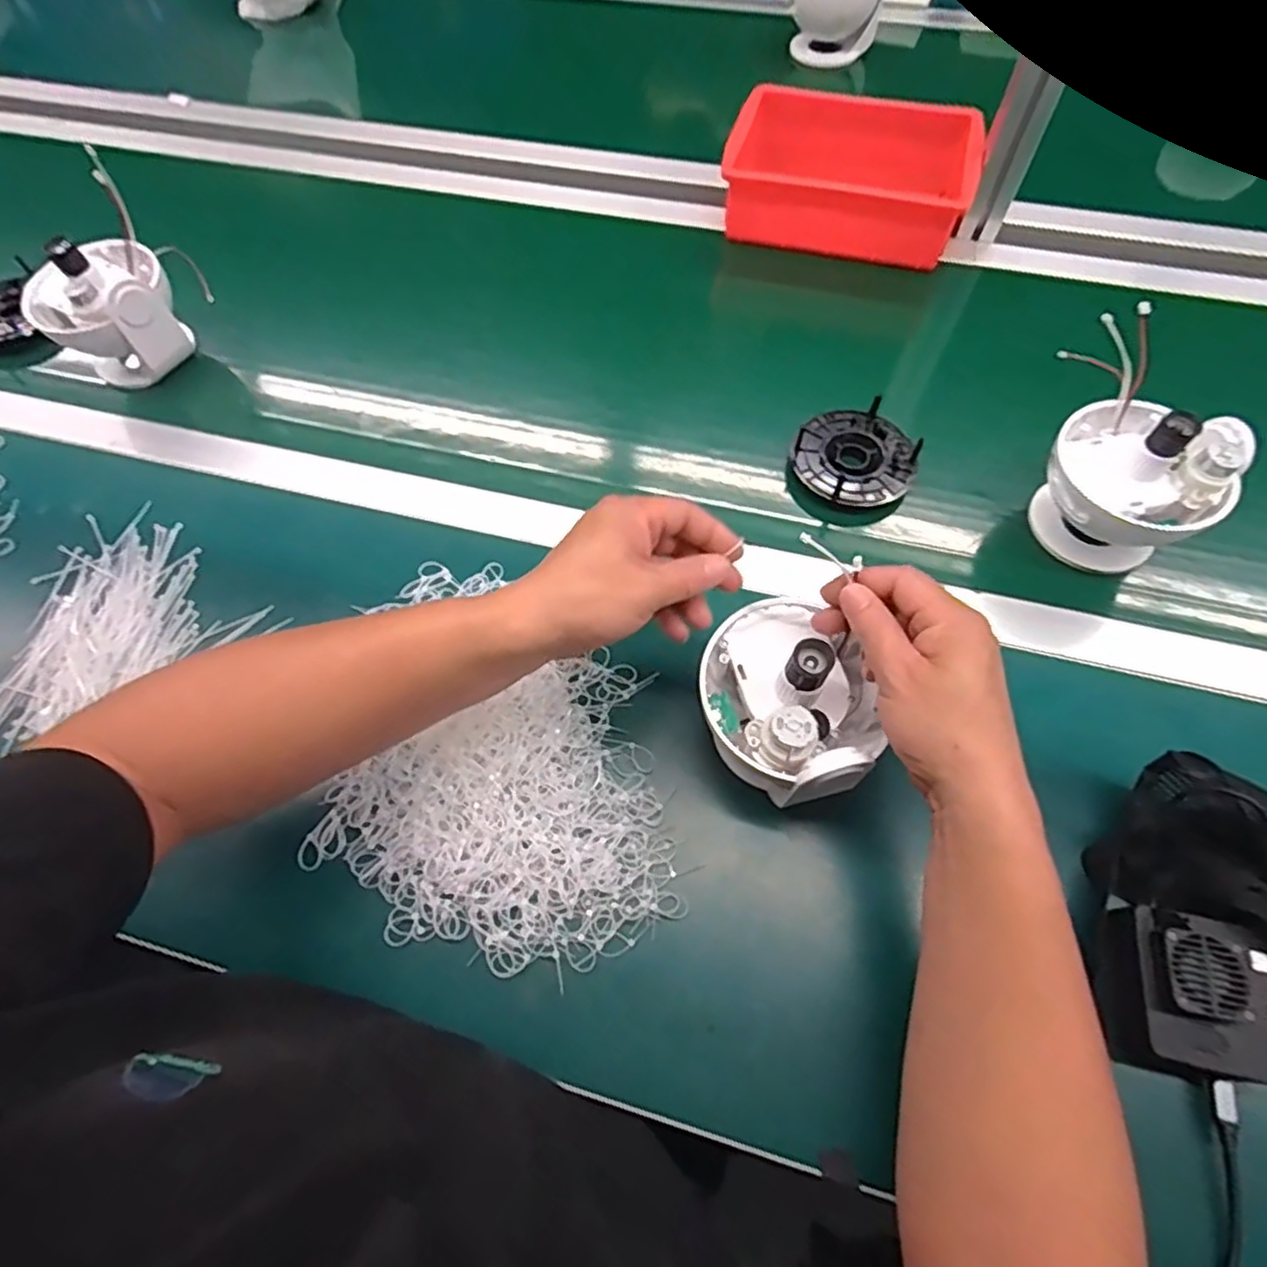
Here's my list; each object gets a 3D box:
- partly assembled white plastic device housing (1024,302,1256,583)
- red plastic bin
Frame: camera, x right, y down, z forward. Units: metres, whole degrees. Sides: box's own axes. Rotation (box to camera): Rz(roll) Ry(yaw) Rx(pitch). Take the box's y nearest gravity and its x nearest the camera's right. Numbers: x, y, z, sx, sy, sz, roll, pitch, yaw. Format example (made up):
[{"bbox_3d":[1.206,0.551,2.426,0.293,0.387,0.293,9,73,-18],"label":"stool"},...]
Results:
[{"bbox_3d":[0.359,-0.133,0.512,0.101,0.117,0.155,-15,62,-8],"label":"partly assembled white plastic device housing"},{"bbox_3d":[0.226,-0.483,0.718,0.244,0.078,0.161,17,63,9],"label":"red plastic bin"}]

